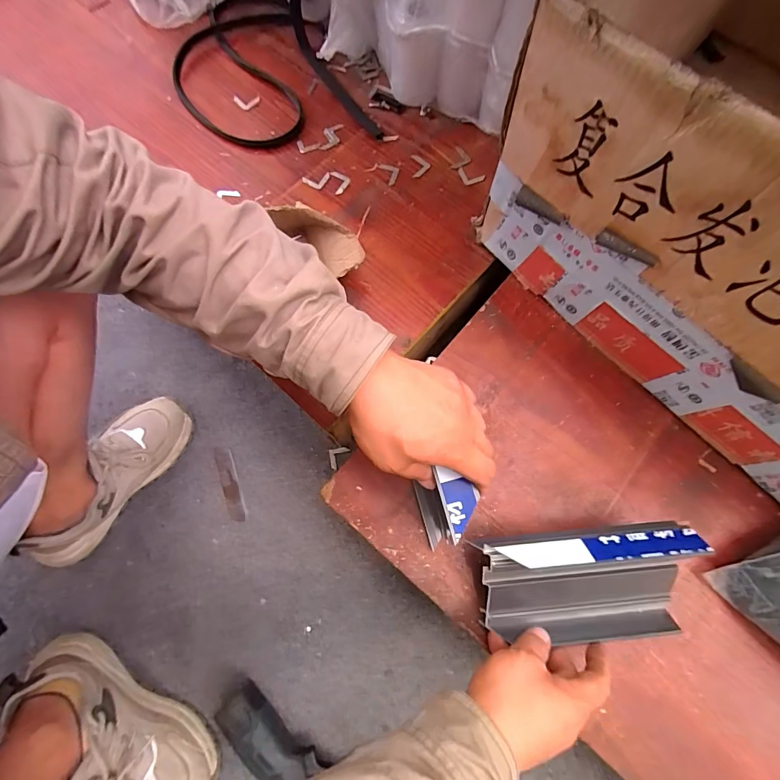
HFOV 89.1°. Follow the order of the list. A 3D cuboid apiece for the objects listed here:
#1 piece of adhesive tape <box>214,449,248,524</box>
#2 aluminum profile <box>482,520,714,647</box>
[{"bbox_3d":[-0.235,0.138,0.584,0.026,0.004,0.110,-21,76,-5],"label":"piece of adhesive tape"},{"bbox_3d":[0.181,0.183,0.371,0.181,0.045,0.132,-6,114,-2],"label":"aluminum profile"}]

